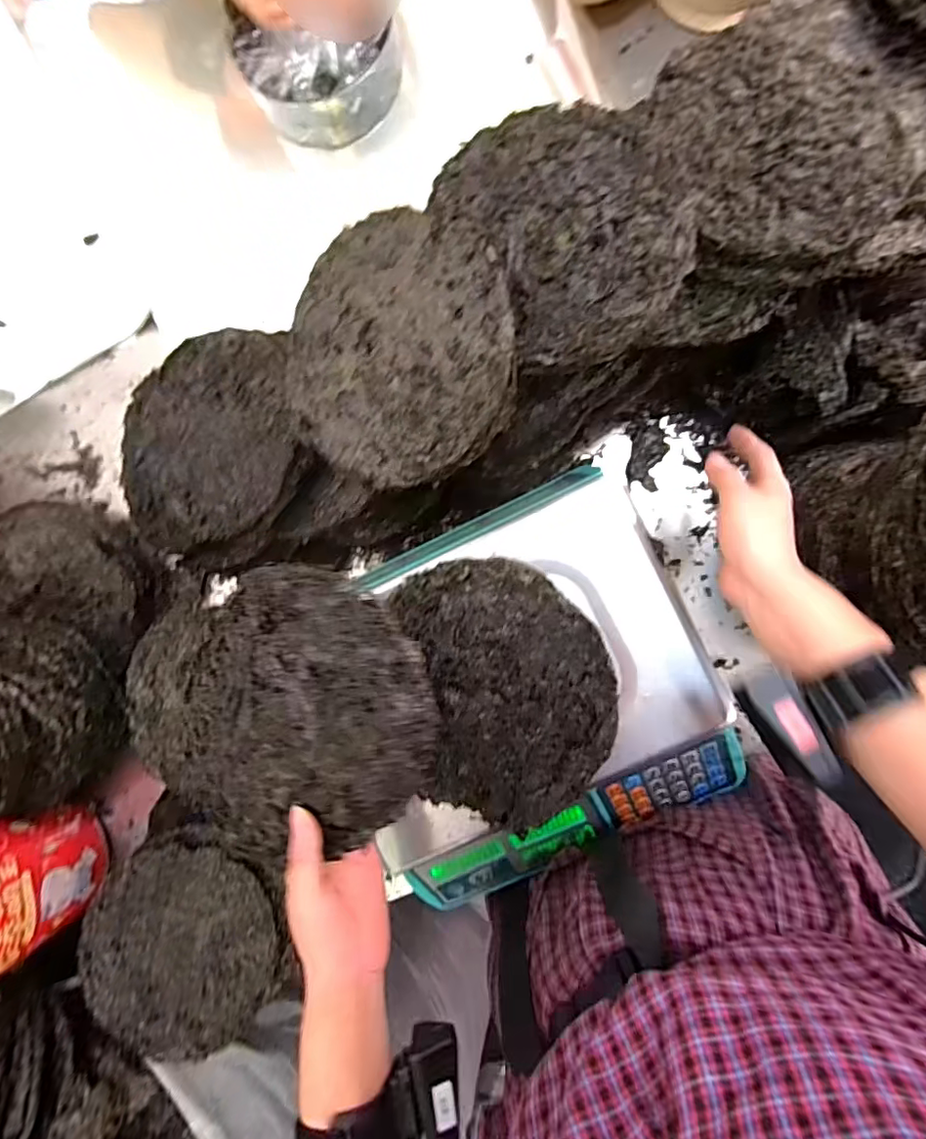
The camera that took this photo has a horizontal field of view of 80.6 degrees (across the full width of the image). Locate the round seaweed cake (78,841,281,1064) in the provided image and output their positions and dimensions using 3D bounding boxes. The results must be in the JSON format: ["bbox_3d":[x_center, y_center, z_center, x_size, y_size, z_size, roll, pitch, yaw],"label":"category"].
[{"bbox_3d":[-0.283,0.380,0.549,0.189,0.021,0.192,0,89,5],"label":"round seaweed cake"}]

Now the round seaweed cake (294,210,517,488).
[{"bbox_3d":[-0.053,-0.169,0.430,0.188,0.026,0.197,5,103,24],"label":"round seaweed cake"}]

